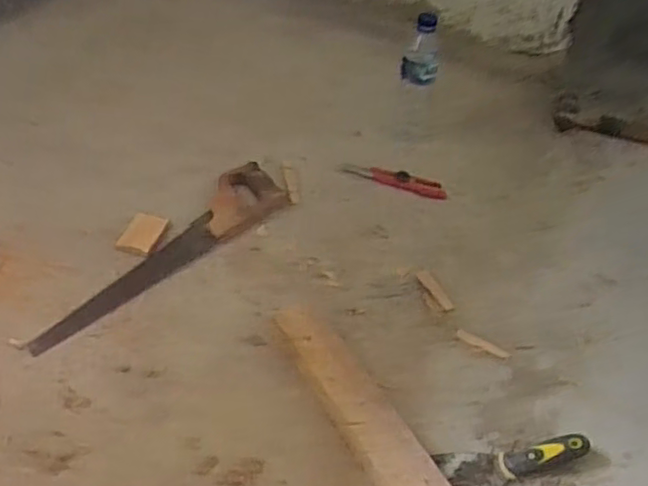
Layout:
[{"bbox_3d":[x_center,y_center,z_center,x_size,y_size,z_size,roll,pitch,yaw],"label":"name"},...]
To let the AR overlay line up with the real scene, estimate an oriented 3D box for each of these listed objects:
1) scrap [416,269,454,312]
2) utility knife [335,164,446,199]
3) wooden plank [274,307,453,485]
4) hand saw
[{"bbox_3d":[0.159,0.067,0.938,0.019,0.006,0.074,-19,52,-23],"label":"scrap"},{"bbox_3d":[0.114,-0.106,1.090,0.179,0.017,0.039,14,47,6],"label":"utility knife"},{"bbox_3d":[0.065,0.215,0.742,0.076,0.020,0.412,-26,51,-16],"label":"wooden plank"},{"bbox_3d":[-0.232,-0.004,0.939,0.441,0.046,0.102,-33,56,-32],"label":"hand saw"}]

